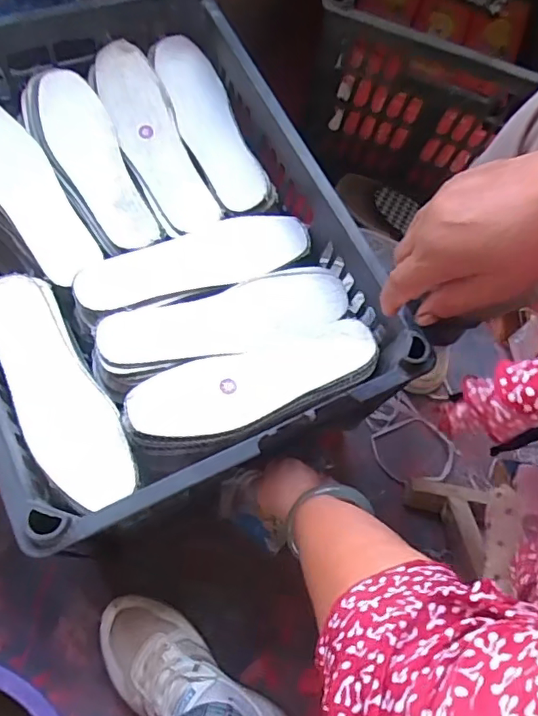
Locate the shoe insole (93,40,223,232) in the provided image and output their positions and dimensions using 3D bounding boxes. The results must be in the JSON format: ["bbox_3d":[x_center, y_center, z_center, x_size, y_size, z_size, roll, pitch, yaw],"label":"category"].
[{"bbox_3d":[-0.123,-0.234,0.559,0.067,0.042,0.234,-23,69,-11],"label":"shoe insole"}]

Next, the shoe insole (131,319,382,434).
[{"bbox_3d":[-0.008,0.016,0.452,0.216,0.027,0.069,-19,68,-9],"label":"shoe insole"}]

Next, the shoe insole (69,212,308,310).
[{"bbox_3d":[-0.072,-0.096,0.516,0.223,0.018,0.067,-19,68,-9],"label":"shoe insole"}]

